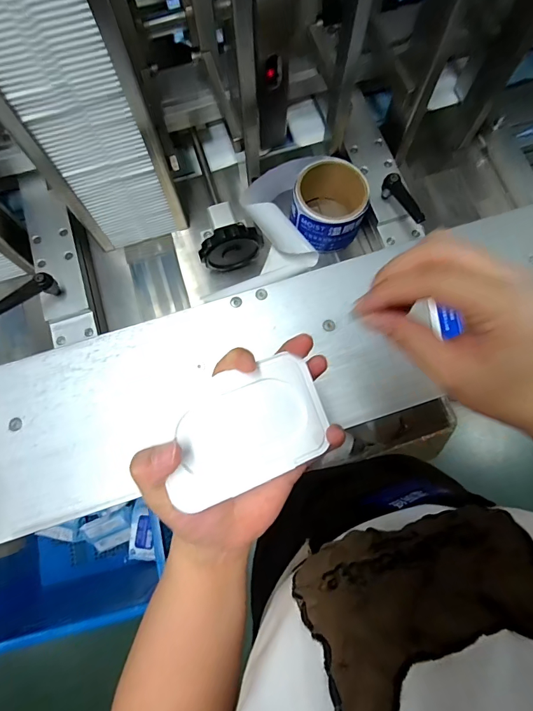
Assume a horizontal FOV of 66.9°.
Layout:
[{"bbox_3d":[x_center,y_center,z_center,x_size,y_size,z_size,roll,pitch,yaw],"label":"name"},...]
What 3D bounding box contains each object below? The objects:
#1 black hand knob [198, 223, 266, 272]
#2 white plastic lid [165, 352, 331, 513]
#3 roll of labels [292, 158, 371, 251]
[{"bbox_3d":[-0.041,-0.125,0.483,0.076,0.078,0.020,-22,76,-5],"label":"black hand knob"},{"bbox_3d":[-0.013,0.045,0.261,0.105,0.005,0.072,-18,83,-18],"label":"white plastic lid"},{"bbox_3d":[0.079,-0.186,0.499,0.087,0.064,0.096,28,77,8],"label":"roll of labels"}]

